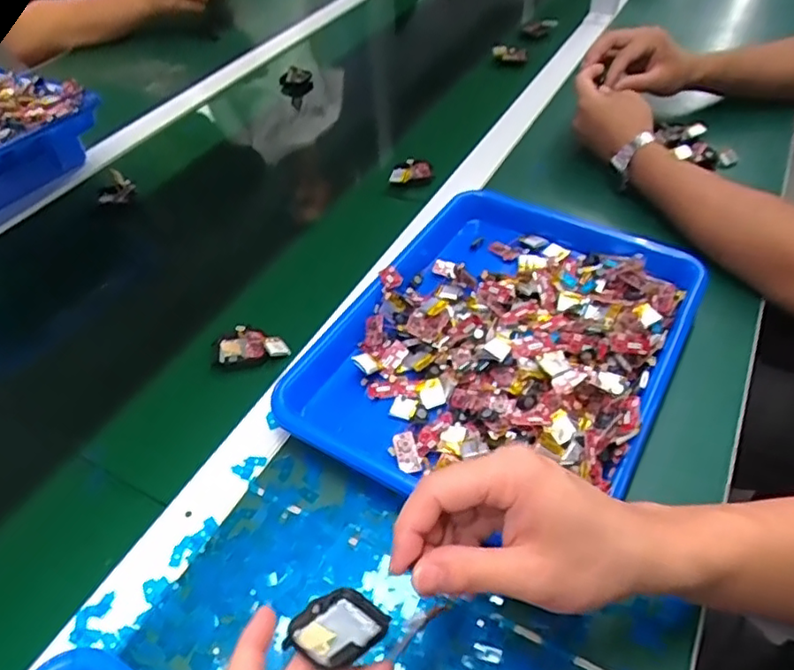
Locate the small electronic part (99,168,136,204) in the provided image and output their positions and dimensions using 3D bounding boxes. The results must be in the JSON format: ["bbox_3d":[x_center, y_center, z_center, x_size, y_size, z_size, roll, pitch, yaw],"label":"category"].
[{"bbox_3d":[-0.322,-0.170,0.690,0.039,0.020,0.048,-16,49,-13],"label":"small electronic part"}]

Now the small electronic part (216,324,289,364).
[{"bbox_3d":[-0.125,0.009,0.519,0.060,0.016,0.034,-7,47,-5],"label":"small electronic part"}]

